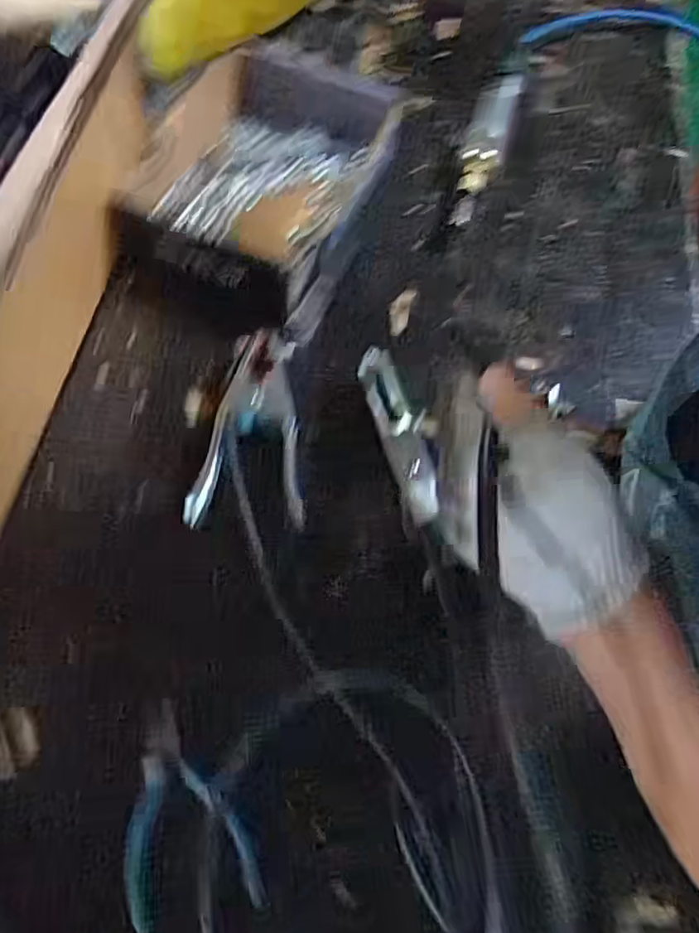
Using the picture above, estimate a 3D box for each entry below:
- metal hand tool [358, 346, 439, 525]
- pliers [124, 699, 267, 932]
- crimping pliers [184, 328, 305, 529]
[{"bbox_3d":[0.038,-0.028,0.455,0.035,0.016,0.148,-10,54,-8],"label":"metal hand tool"},{"bbox_3d":[-0.105,0.206,0.384,0.068,0.011,0.122,-24,66,-15],"label":"pliers"},{"bbox_3d":[-0.071,-0.036,0.489,0.080,0.025,0.169,3,62,-2],"label":"crimping pliers"}]

